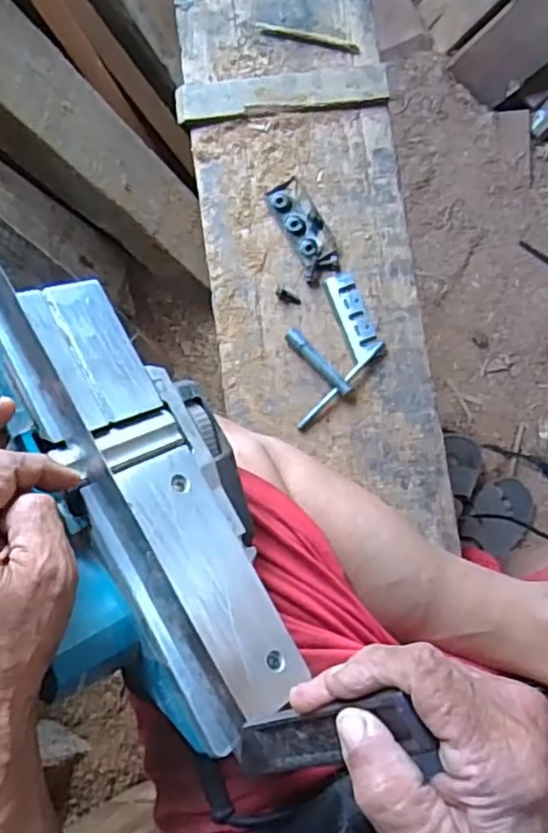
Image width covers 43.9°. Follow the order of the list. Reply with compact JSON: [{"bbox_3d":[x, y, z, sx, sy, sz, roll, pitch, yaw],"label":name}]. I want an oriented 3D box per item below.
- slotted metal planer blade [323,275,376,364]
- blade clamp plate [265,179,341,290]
[{"bbox_3d":[0.072,-0.091,0.614,0.027,0.007,0.080,-20,86,-5],"label":"slotted metal planer blade"},{"bbox_3d":[0.028,-0.171,0.622,0.034,0.010,0.096,-24,86,-5],"label":"blade clamp plate"}]

